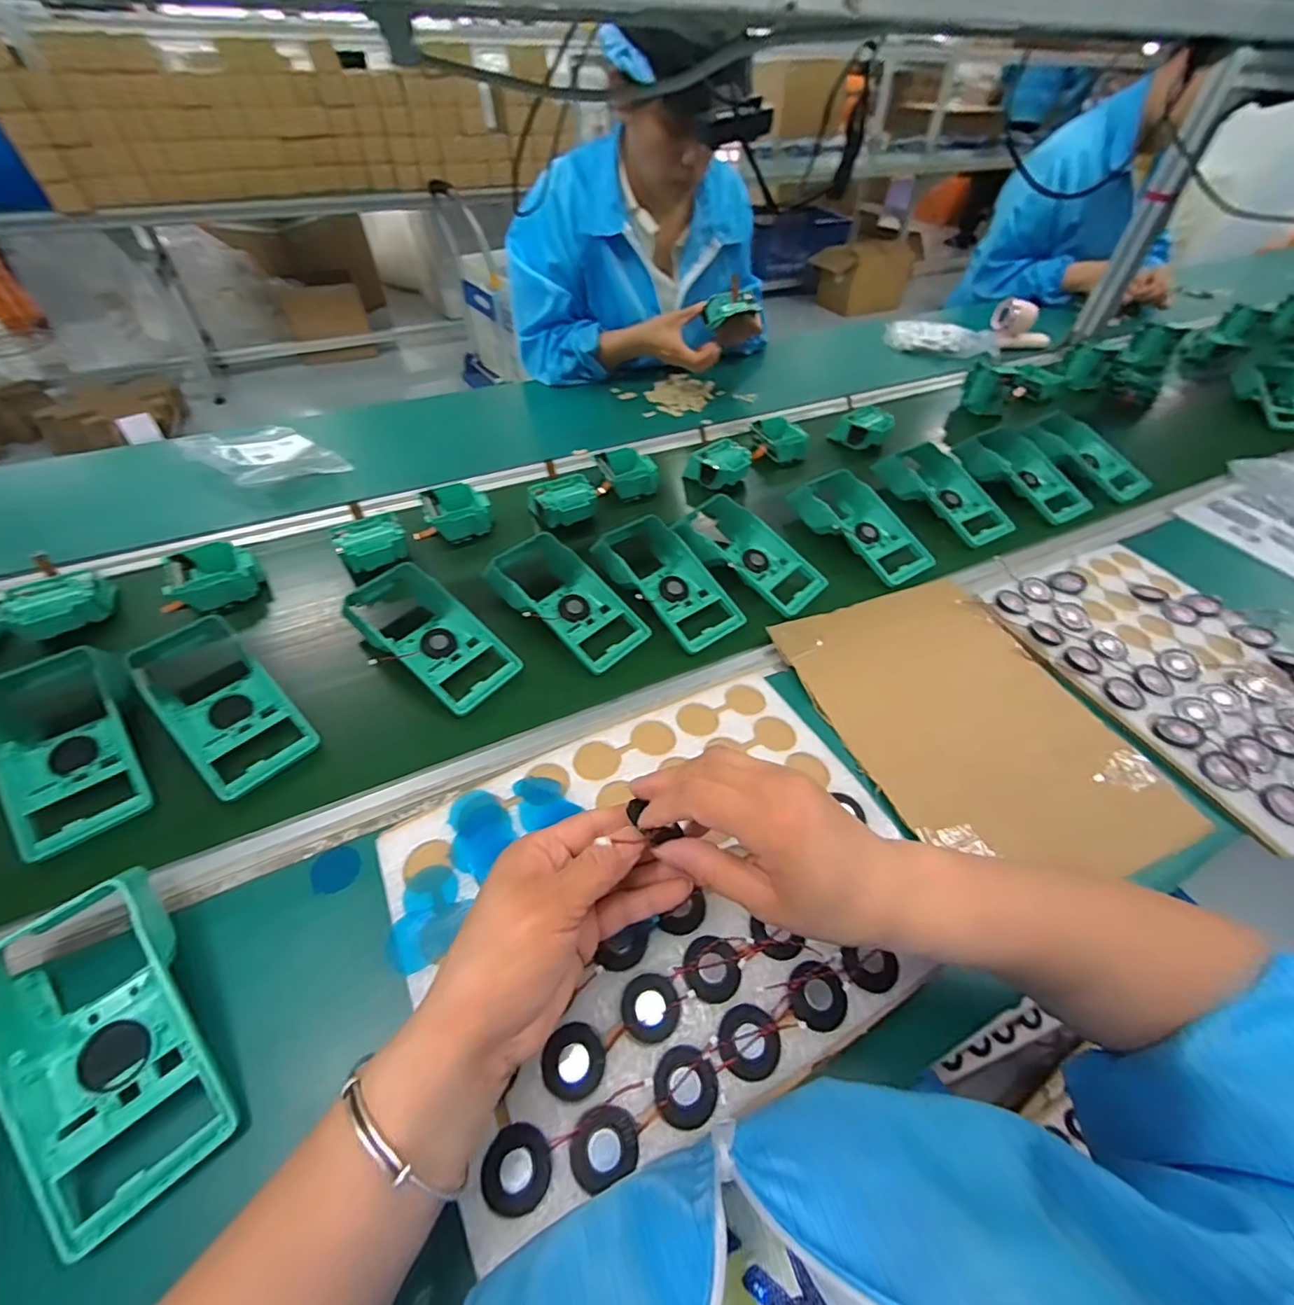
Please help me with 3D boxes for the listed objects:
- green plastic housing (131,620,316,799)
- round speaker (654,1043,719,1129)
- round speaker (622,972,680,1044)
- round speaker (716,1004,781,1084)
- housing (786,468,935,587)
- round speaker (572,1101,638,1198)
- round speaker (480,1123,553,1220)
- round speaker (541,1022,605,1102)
[{"bbox_3d":[-0.377,0.041,0.488,0.190,0.057,0.097,36,57,26],"label":"green plastic housing"},{"bbox_3d":[0.020,0.229,0.292,0.032,0.005,0.033,1,49,-1],"label":"round speaker"},{"bbox_3d":[0.002,0.201,0.312,0.032,0.004,0.032,1,49,-1],"label":"round speaker"},{"bbox_3d":[0.057,0.214,0.304,0.034,0.007,0.032,1,49,-1],"label":"round speaker"},{"bbox_3d":[0.267,-0.160,0.683,0.089,0.042,0.177,-26,55,-23],"label":"housing"},{"bbox_3d":[-0.022,0.248,0.277,0.034,0.006,0.030,-17,52,-16],"label":"round speaker"},{"bbox_3d":[-0.064,0.255,0.272,0.033,0.005,0.033,-20,52,-18],"label":"round speaker"},{"bbox_3d":[-0.039,0.221,0.298,0.032,0.004,0.033,1,49,-1],"label":"round speaker"}]

